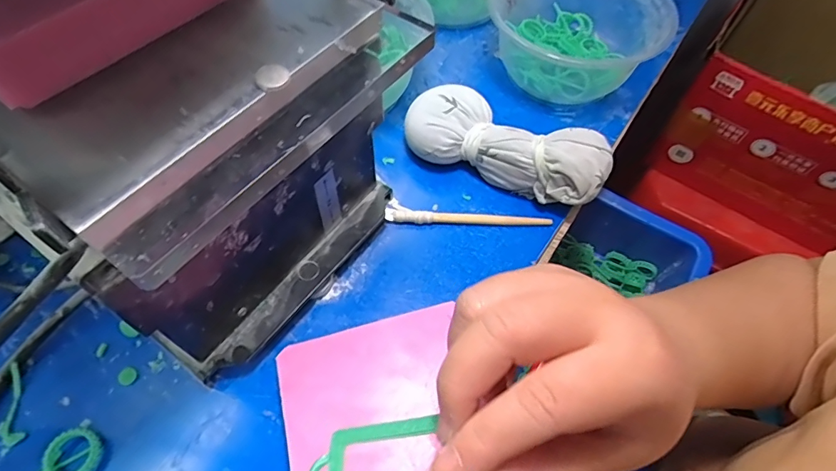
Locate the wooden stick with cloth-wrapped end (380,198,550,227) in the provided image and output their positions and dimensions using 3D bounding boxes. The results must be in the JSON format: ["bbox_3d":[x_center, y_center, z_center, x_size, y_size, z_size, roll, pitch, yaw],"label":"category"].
[{"bbox_3d":[0.033,-0.011,0.308,0.109,0.008,0.018,8,58,3],"label":"wooden stick with cloth-wrapped end"}]

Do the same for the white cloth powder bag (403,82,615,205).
[{"bbox_3d":[0.059,-0.060,0.316,0.135,0.044,0.048,23,60,12],"label":"white cloth powder bag"}]

